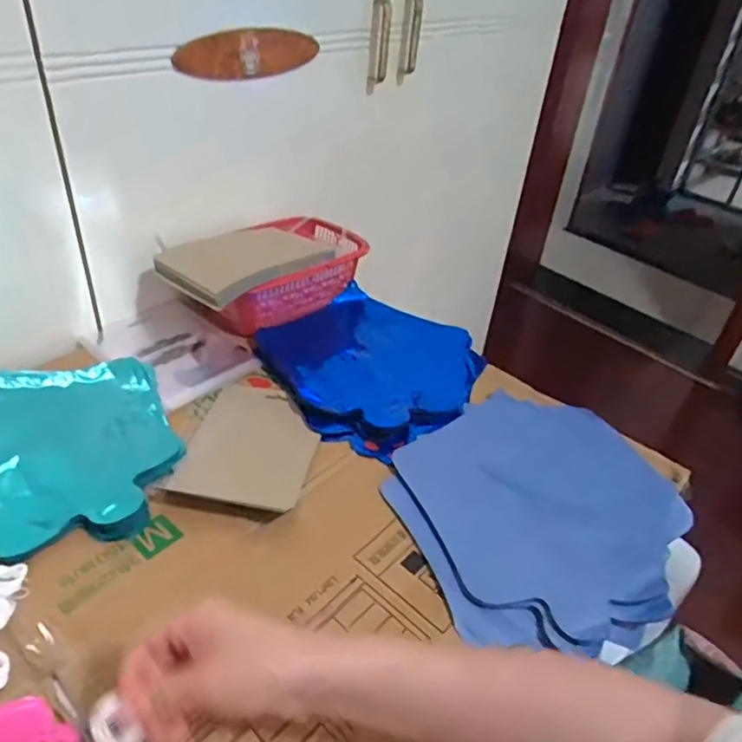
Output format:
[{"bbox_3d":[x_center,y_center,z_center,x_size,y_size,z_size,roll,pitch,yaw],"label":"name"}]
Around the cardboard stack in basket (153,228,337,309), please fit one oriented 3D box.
[{"bbox_3d":[-0.150,-0.132,0.699,0.133,0.021,0.187,32,44,28],"label":"cardboard stack in basket"}]

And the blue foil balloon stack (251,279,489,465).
[{"bbox_3d":[0.006,-0.018,0.683,0.237,0.020,0.237,-24,47,-34],"label":"blue foil balloon stack"}]

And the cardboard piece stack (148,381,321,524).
[{"bbox_3d":[-0.110,0.068,0.558,0.112,0.010,0.156,11,38,6],"label":"cardboard piece stack"}]

